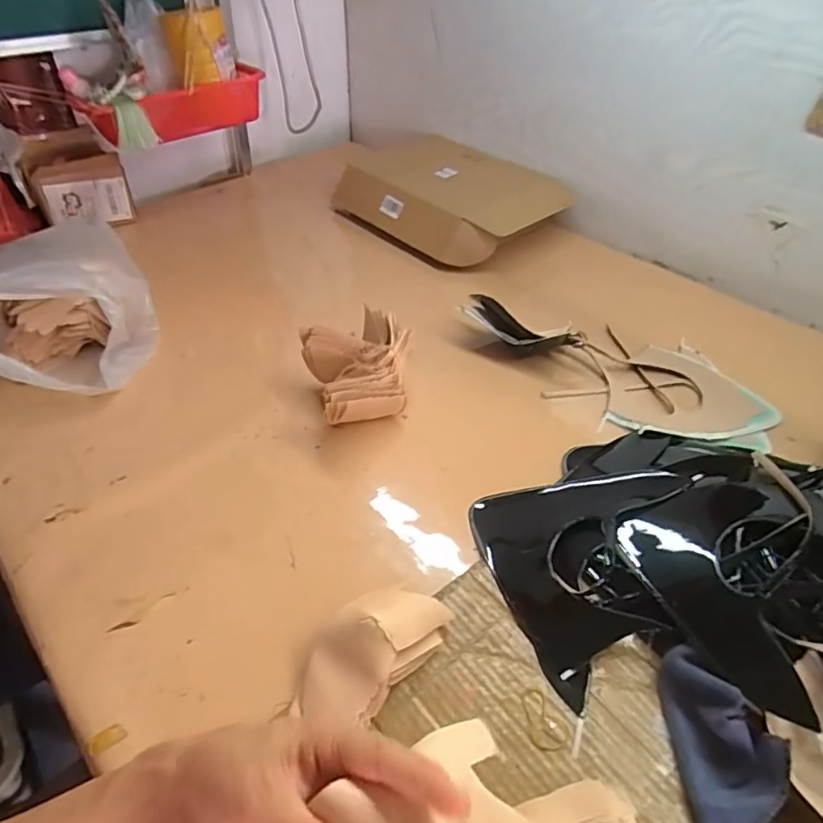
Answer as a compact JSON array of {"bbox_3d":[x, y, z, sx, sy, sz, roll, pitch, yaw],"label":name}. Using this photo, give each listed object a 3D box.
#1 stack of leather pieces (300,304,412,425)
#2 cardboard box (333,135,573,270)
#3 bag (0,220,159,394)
[{"bbox_3d":[-0.065,-0.048,0.684,0.122,0.095,0.152,-15,44,-17],"label":"stack of leather pieces"},{"bbox_3d":[0.056,-0.420,1.079,0.276,0.099,0.430,-26,49,-28],"label":"cardboard box"},{"bbox_3d":[-0.469,-0.151,0.733,0.211,0.154,0.308,-15,44,-17],"label":"bag"}]

